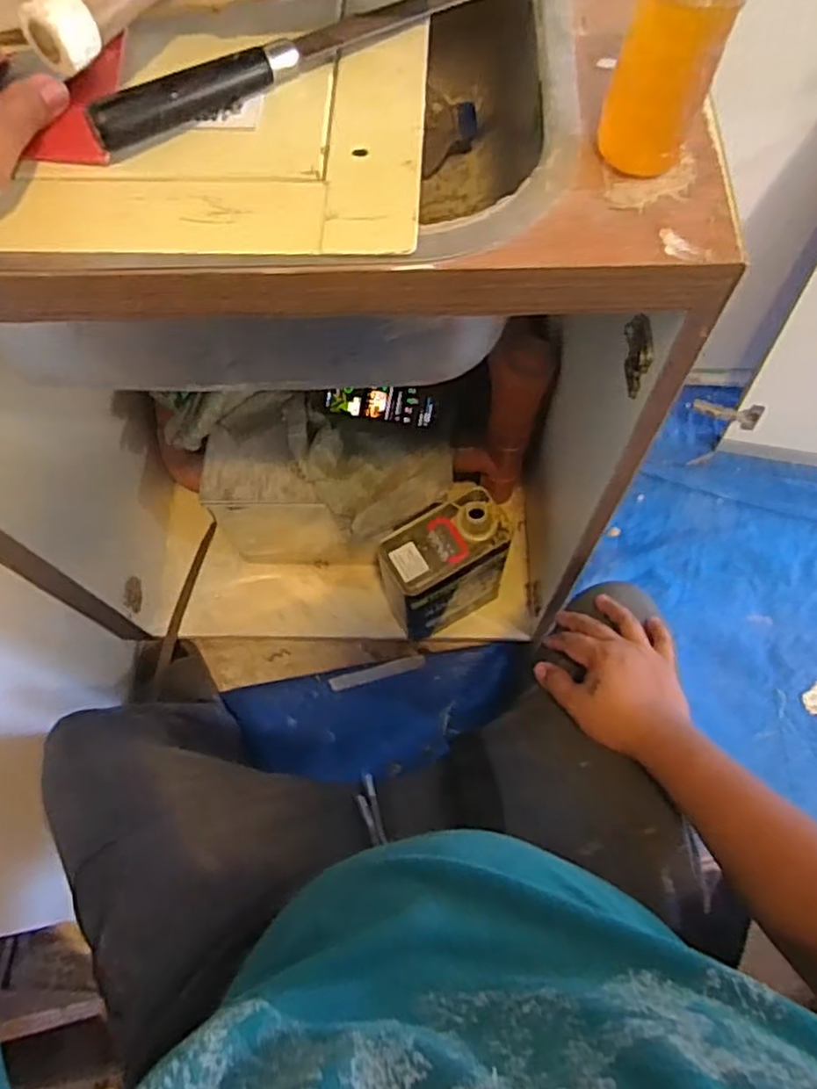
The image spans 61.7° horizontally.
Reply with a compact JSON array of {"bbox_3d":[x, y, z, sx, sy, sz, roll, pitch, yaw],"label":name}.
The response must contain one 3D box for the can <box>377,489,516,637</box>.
[{"bbox_3d":[0.053,0.039,0.985,0.159,0.252,0.095,-32,69,-10],"label":"can"}]

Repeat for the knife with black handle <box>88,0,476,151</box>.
[{"bbox_3d":[-0.043,-0.314,0.420,0.314,0.026,0.026,-32,69,-10],"label":"knife with black handle"}]

